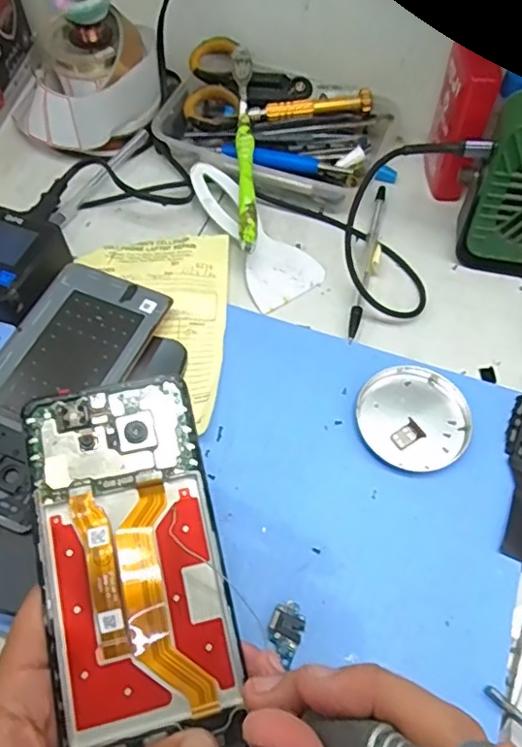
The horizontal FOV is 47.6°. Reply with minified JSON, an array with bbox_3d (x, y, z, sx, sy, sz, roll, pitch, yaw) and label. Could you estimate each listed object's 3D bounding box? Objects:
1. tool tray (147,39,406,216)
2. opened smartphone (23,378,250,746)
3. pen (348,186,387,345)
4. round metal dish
[{"bbox_3d":[0.008,-0.186,0.448,0.165,0.046,0.108,26,62,14],"label":"tool tray"},{"bbox_3d":[-0.056,0.078,0.253,0.071,0.012,0.150,-11,74,-7],"label":"opened smartphone"},{"bbox_3d":[0.073,-0.079,0.408,0.009,0.007,0.141,13,60,6],"label":"pen"},{"bbox_3d":[0.089,0.027,0.345,0.063,0.012,0.064,1,59,-1],"label":"round metal dish"}]

